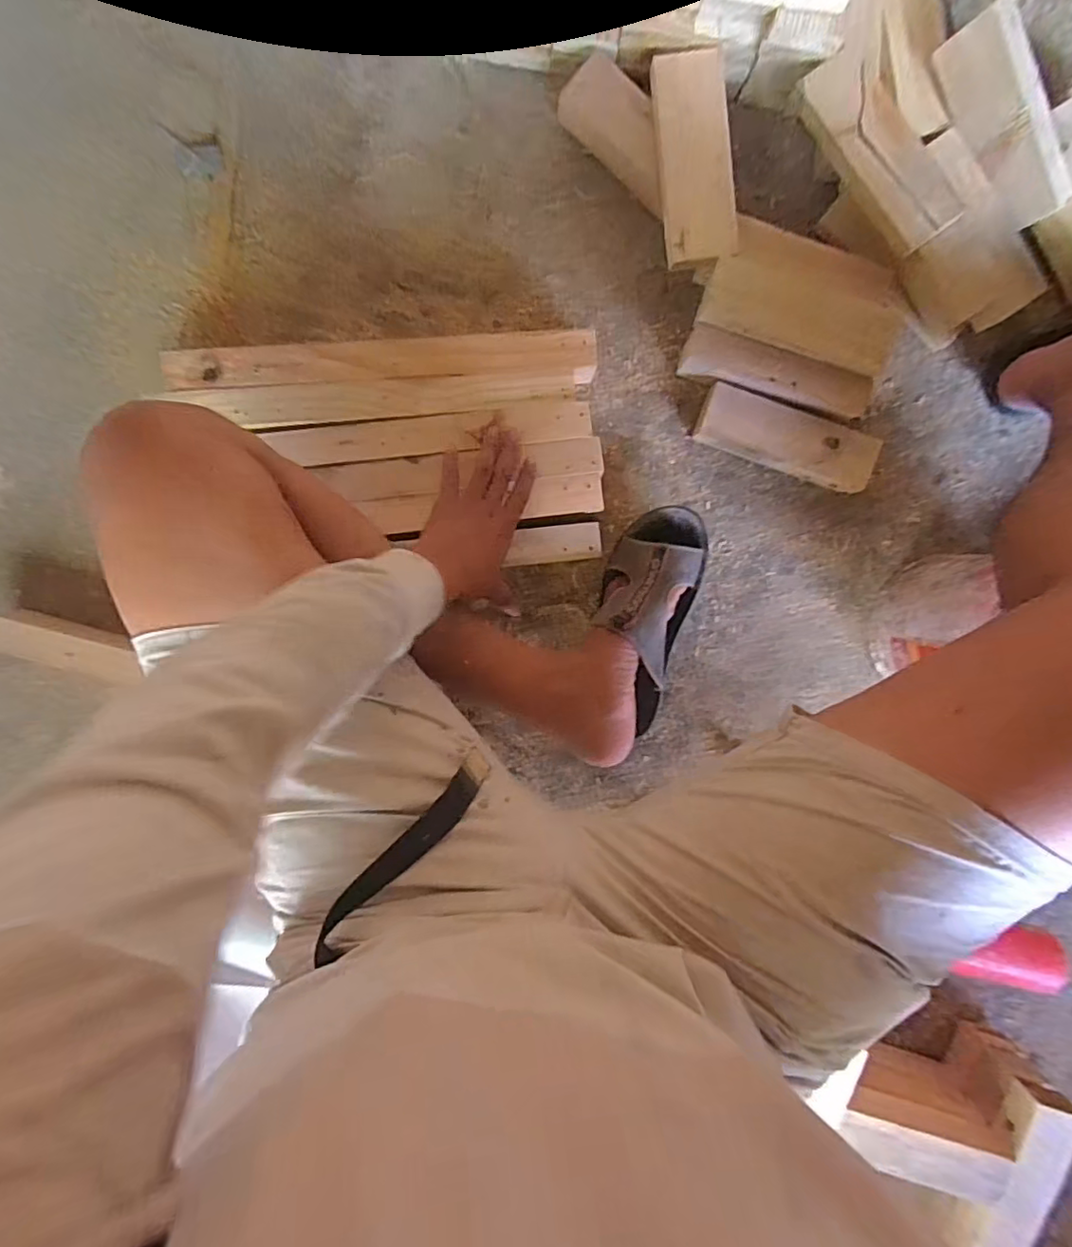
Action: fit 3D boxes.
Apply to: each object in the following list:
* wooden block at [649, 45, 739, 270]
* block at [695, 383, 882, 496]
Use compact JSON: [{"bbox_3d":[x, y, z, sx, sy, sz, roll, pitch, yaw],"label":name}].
[{"bbox_3d":[0.158,-0.455,0.583,0.069,0.023,0.192,-7,96,1],"label":"wooden block"},{"bbox_3d":[0.274,-0.200,0.644,0.187,0.026,0.062,24,94,9],"label":"block"}]

